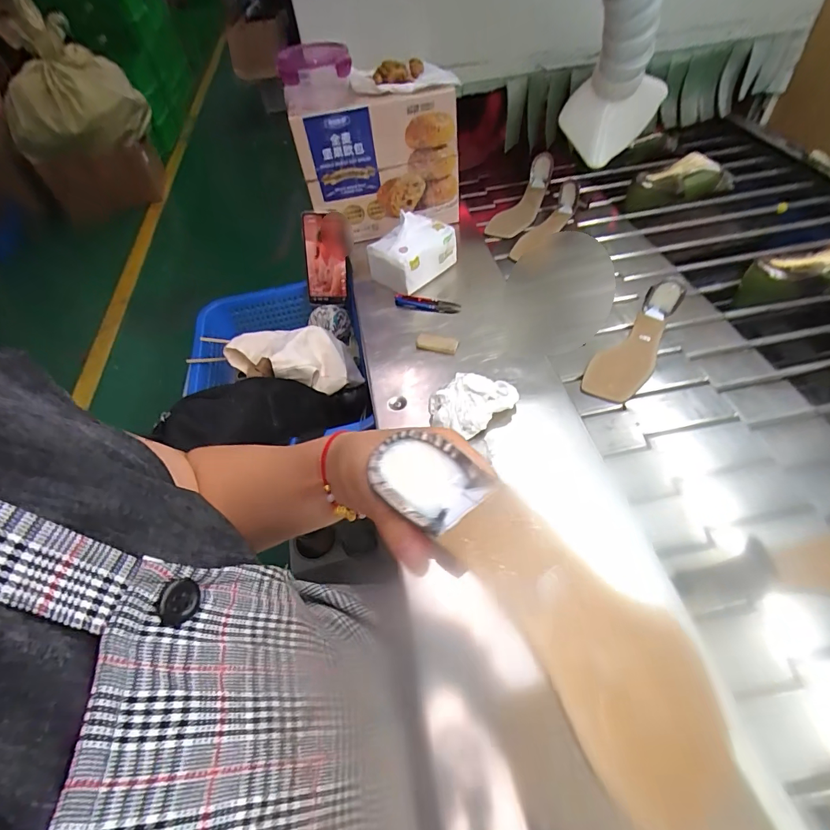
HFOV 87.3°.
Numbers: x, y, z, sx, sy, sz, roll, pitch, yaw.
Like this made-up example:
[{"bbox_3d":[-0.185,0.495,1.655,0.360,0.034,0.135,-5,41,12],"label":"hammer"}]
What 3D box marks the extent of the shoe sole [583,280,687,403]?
[{"bbox_3d":[0.322,-0.111,0.632,0.072,0.062,0.213,30,61,27],"label":"shoe sole"}]

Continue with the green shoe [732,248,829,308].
[{"bbox_3d":[0.621,-0.220,0.687,0.202,0.074,0.056,-6,52,2],"label":"green shoe"}]

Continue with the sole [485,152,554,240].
[{"bbox_3d":[0.227,-0.471,0.929,0.074,0.081,0.250,19,57,20],"label":"sole"}]

